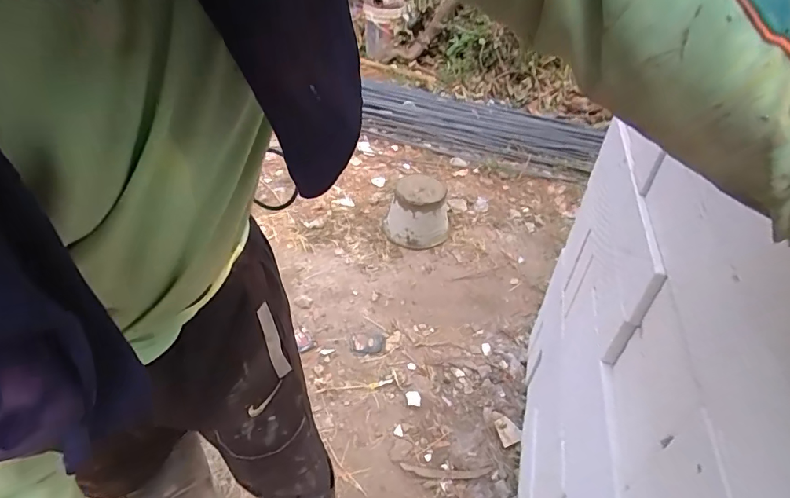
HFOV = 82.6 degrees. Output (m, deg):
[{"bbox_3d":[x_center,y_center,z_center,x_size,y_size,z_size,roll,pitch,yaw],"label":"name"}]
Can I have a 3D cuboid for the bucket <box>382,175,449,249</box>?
[{"bbox_3d":[0.092,-0.156,1.758,0.245,0.196,0.245,5,40,-1],"label":"bucket"}]

